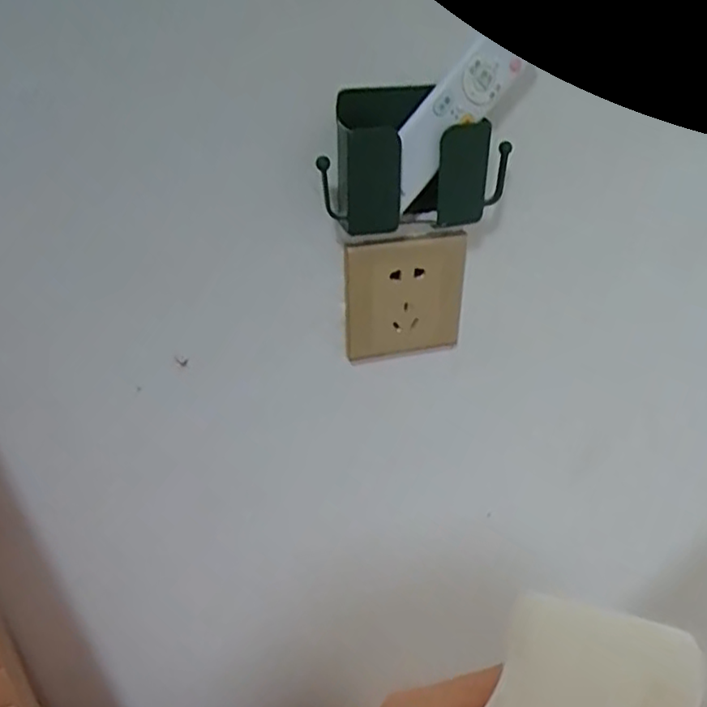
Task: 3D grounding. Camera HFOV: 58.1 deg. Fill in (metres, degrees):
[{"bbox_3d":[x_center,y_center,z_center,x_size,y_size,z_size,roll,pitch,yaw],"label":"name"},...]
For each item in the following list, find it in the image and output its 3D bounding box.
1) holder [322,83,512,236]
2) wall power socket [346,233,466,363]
[{"bbox_3d":[0.038,-0.120,0.391,0.117,0.079,0.029,-8,33,-8],"label":"holder"},{"bbox_3d":[0.037,-0.039,0.452,0.084,0.088,0.005,-9,33,-11],"label":"wall power socket"}]

